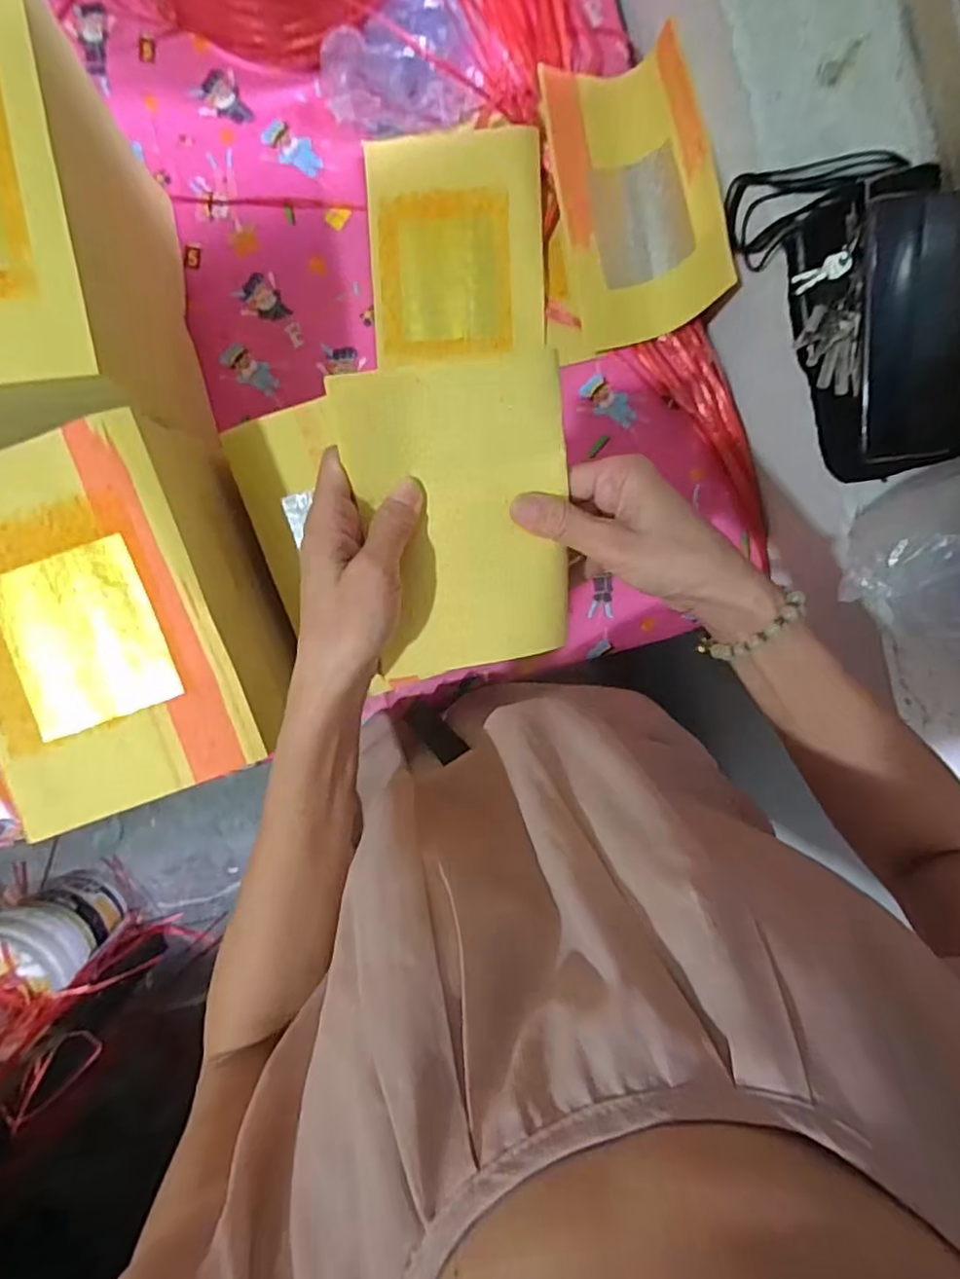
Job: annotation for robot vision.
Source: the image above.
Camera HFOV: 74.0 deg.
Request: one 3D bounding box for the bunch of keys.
[{"bbox_3d":[0.254,-0.230,0.460,0.040,0.030,0.101,-16,96,1],"label":"bunch of keys"}]

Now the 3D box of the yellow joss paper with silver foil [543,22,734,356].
[{"bbox_3d":[0.134,-0.394,0.566,0.128,0.057,0.235,-12,96,0],"label":"yellow joss paper with silver foil"}]

